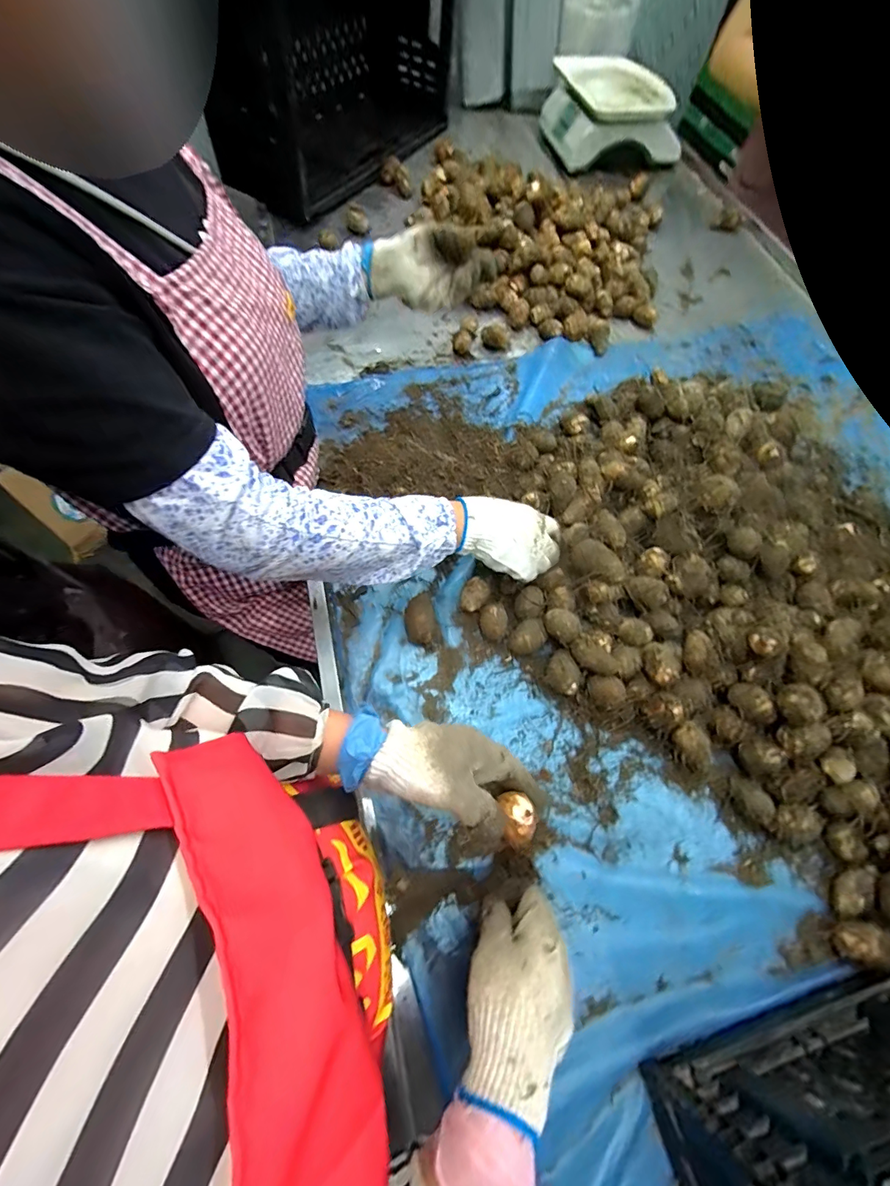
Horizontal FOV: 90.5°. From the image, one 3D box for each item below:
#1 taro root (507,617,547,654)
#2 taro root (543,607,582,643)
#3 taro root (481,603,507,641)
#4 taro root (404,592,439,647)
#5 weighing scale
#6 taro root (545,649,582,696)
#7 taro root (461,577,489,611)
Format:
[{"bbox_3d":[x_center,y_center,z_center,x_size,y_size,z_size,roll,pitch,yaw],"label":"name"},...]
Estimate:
[{"bbox_3d":[0.102,0.056,0.546,0.049,0.036,0.035,-29,69,-15],"label":"taro root"},{"bbox_3d":[0.141,0.040,0.536,0.043,0.028,0.036,39,70,14],"label":"taro root"},{"bbox_3d":[0.061,0.037,0.554,0.033,0.029,0.042,-10,66,-7],"label":"taro root"},{"bbox_3d":[-0.031,0.031,0.556,0.041,0.035,0.073,-13,66,-8],"label":"taro root"},{"bbox_3d":[0.415,-1.177,1.085,0.305,0.125,0.245,-4,66,-5],"label":"weighing scale"},{"bbox_3d":[0.142,0.099,0.532,0.045,0.035,0.042,1,65,-2],"label":"taro root"},{"bbox_3d":[0.039,0.006,0.572,0.031,0.028,0.046,17,66,6],"label":"taro root"}]

